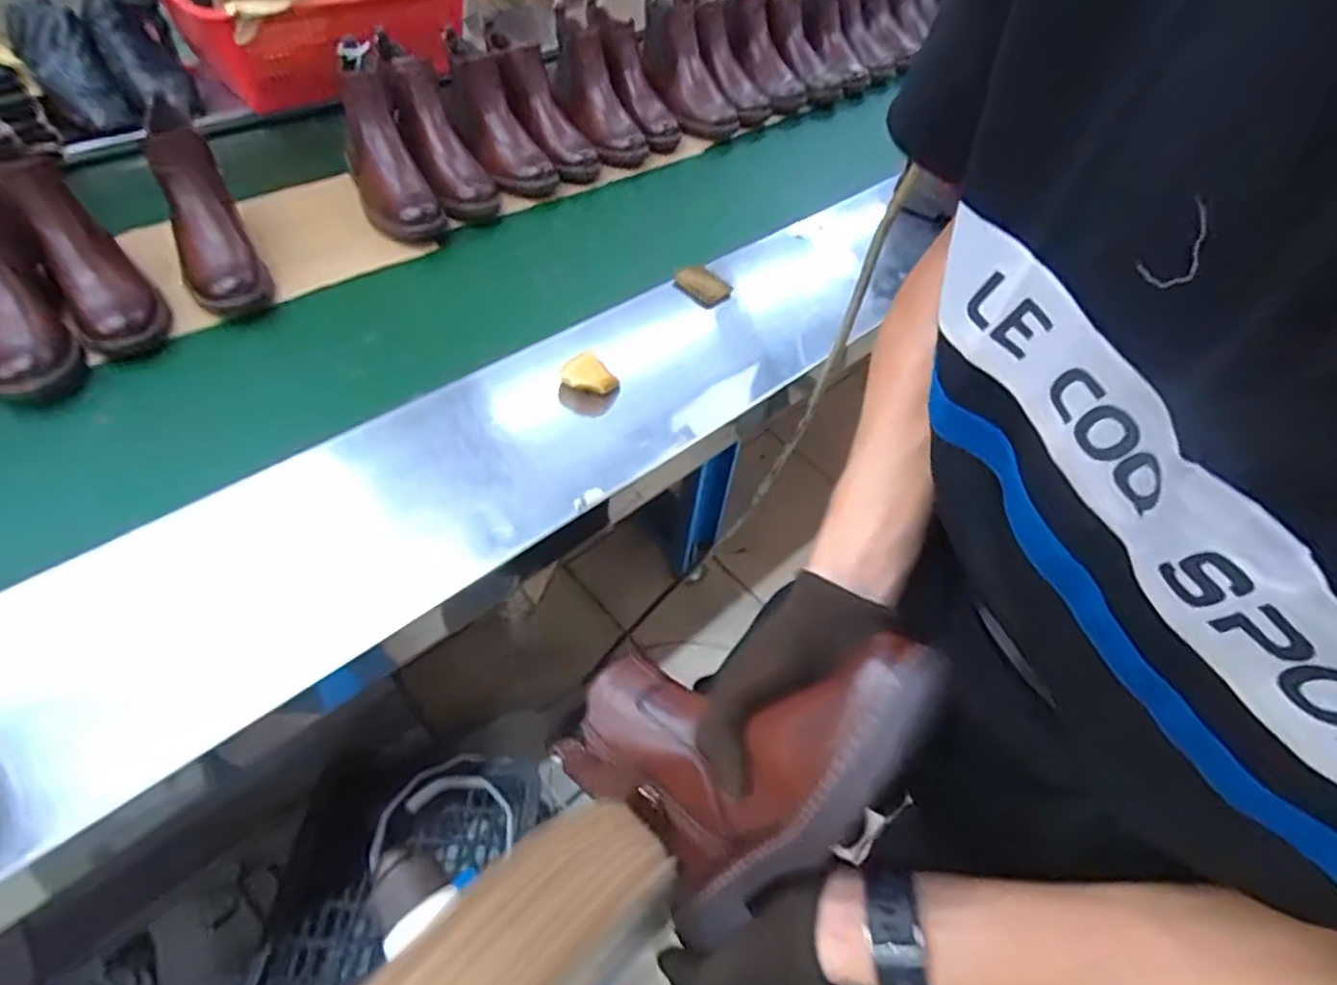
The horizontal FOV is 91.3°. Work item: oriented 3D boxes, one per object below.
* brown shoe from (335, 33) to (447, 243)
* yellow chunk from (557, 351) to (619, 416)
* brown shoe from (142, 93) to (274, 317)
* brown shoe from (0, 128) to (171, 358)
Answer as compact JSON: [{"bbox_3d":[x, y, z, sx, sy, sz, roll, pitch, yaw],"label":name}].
[{"bbox_3d":[-0.411,-0.490,0.932,0.094,0.175,0.244,-21,57,-20],"label":"brown shoe"},{"bbox_3d":[-0.090,-0.119,0.738,0.065,0.055,0.051,0,52,-6],"label":"yellow chunk"},{"bbox_3d":[-0.563,-0.347,0.785,0.086,0.092,0.267,-19,95,-19],"label":"brown shoe"},{"bbox_3d":[-0.662,-0.273,0.726,0.088,0.158,0.209,-35,62,-28],"label":"brown shoe"}]

